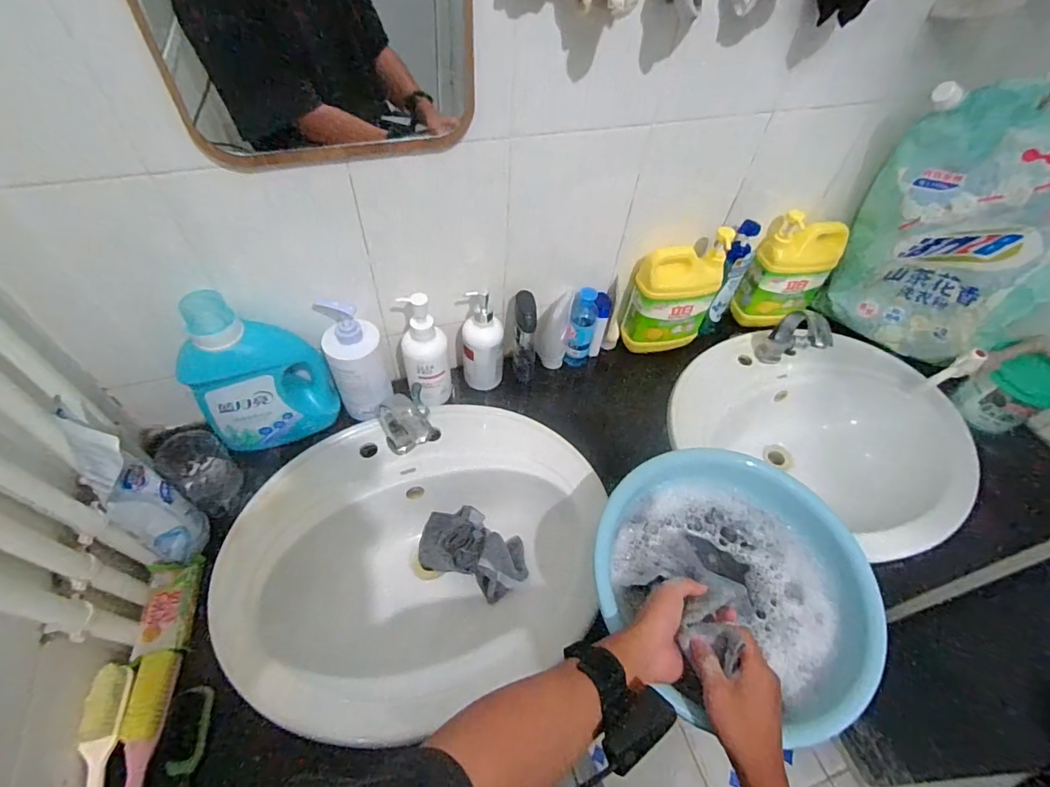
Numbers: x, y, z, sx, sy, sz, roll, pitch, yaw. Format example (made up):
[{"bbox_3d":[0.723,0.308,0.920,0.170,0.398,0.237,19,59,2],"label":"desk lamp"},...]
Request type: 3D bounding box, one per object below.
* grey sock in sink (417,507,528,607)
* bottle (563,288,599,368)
[{"bbox_3d":[-0.083,0.250,0.793,0.185,0.079,0.108,27,55,15],"label":"grey sock in sink"},{"bbox_3d":[0.099,-0.107,0.883,0.046,0.175,0.048,2,52,-3],"label":"bottle"}]

